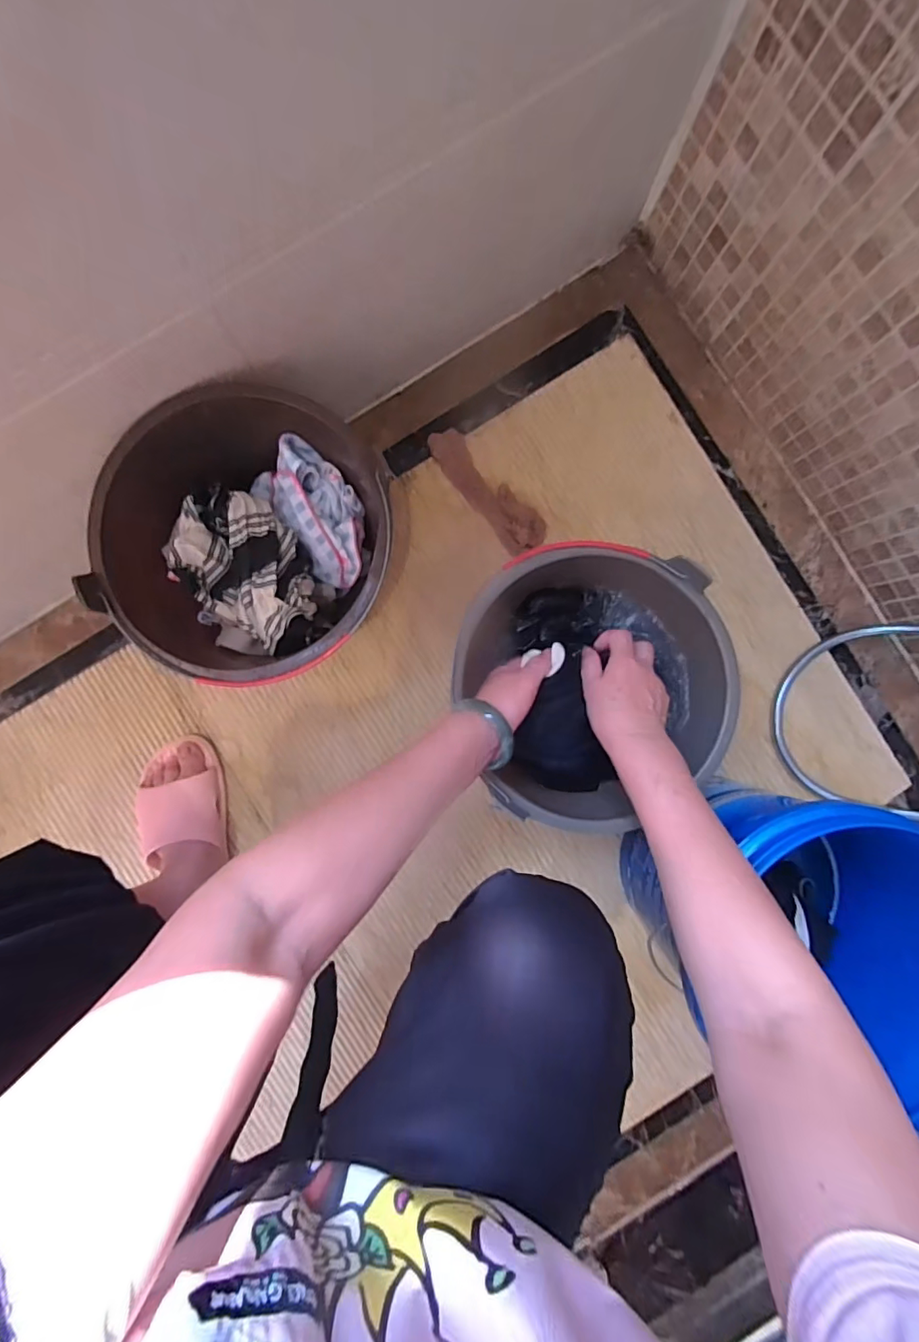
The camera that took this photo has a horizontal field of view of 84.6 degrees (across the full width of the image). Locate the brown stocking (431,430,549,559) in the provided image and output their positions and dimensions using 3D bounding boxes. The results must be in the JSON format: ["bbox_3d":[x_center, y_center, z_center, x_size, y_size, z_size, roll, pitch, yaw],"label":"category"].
[{"bbox_3d":[0.035,-0.225,0.622,0.061,0.022,0.183,-38,90,-2],"label":"brown stocking"}]

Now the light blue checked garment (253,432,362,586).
[{"bbox_3d":[-0.141,-0.159,0.504,0.081,0.058,0.148,-36,89,-2],"label":"light blue checked garment"}]

